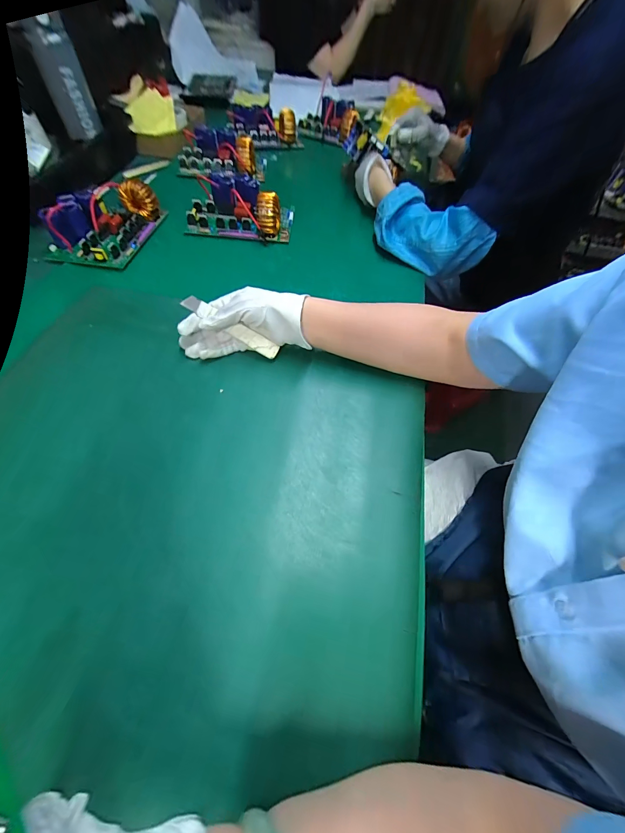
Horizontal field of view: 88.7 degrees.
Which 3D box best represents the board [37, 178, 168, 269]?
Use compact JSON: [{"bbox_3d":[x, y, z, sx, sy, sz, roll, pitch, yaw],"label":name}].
[{"bbox_3d":[-0.359,-0.341,0.548,0.134,0.052,0.184,11,57,3],"label":"board"}]

